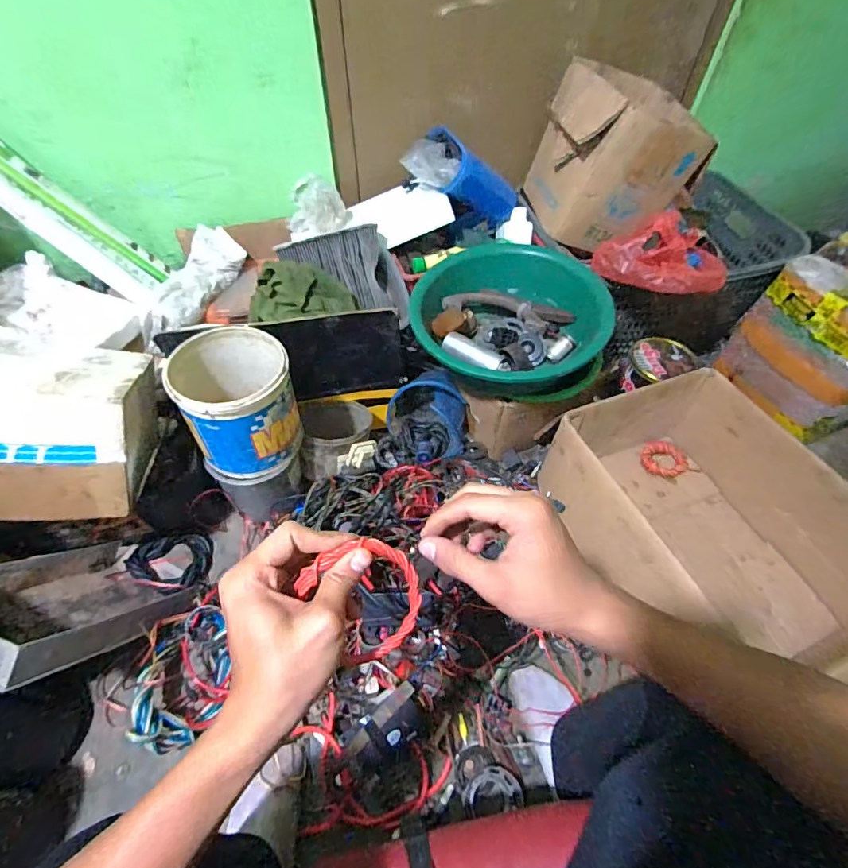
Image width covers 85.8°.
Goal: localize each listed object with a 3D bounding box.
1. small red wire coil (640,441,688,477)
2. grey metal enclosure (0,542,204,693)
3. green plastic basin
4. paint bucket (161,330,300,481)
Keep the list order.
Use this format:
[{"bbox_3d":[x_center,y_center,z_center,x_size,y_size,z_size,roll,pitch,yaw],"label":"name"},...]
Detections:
[{"bbox_3d":[0.531,0.057,1.013,0.094,0.021,0.107,27,58,20],"label":"small red wire coil"},{"bbox_3d":[-0.551,0.264,0.707,0.221,0.298,0.063,26,90,12],"label":"grey metal enclosure"},{"bbox_3d":[0.151,-0.206,0.890,0.336,0.172,0.344,0,53,0],"label":"green plastic basin"},{"bbox_3d":[-0.313,-0.056,0.788,0.172,0.183,0.188,0,53,0],"label":"paint bucket"}]

